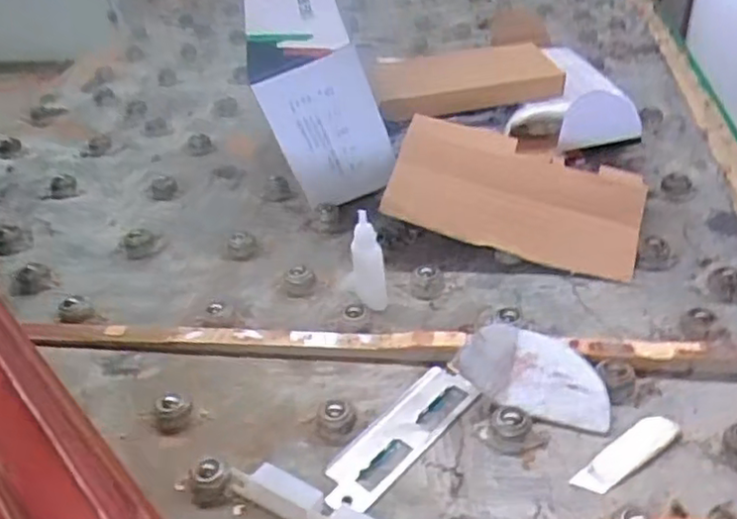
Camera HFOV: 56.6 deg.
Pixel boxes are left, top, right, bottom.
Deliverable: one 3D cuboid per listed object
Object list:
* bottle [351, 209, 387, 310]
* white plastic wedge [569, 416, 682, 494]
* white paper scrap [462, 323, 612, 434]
[{"bbox_3d":[0.000,0.001,0.544,0.016,0.080,0.024,-22,39,-20],"label":"bottle"},{"bbox_3d":[0.160,0.119,0.424,0.076,0.009,0.021,-23,40,-22],"label":"white plastic wedge"},{"bbox_3d":[0.114,0.071,0.463,0.096,0.045,0.061,6,38,16],"label":"white paper scrap"}]

